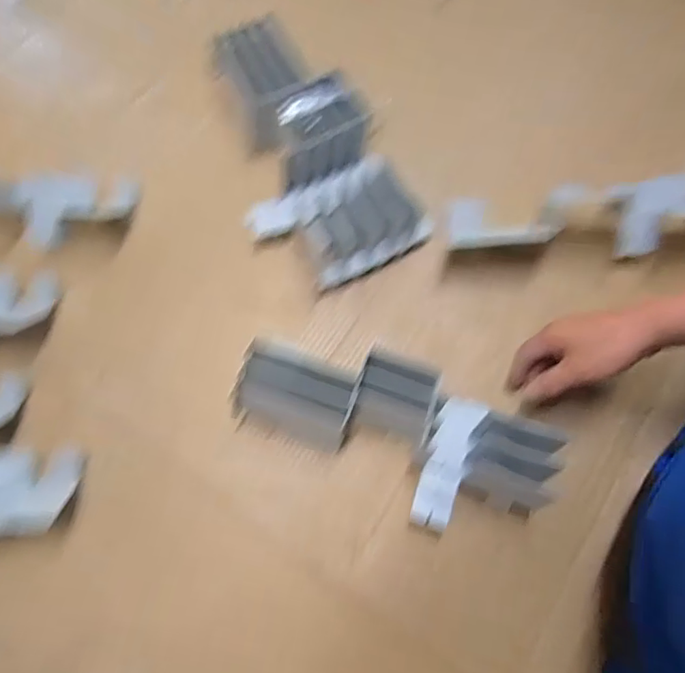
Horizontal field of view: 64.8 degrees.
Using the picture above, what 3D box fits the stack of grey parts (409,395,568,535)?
[{"bbox_3d":[0.139,0.143,0.539,0.128,0.081,0.123,20,72,5],"label":"stack of grey parts"}]

